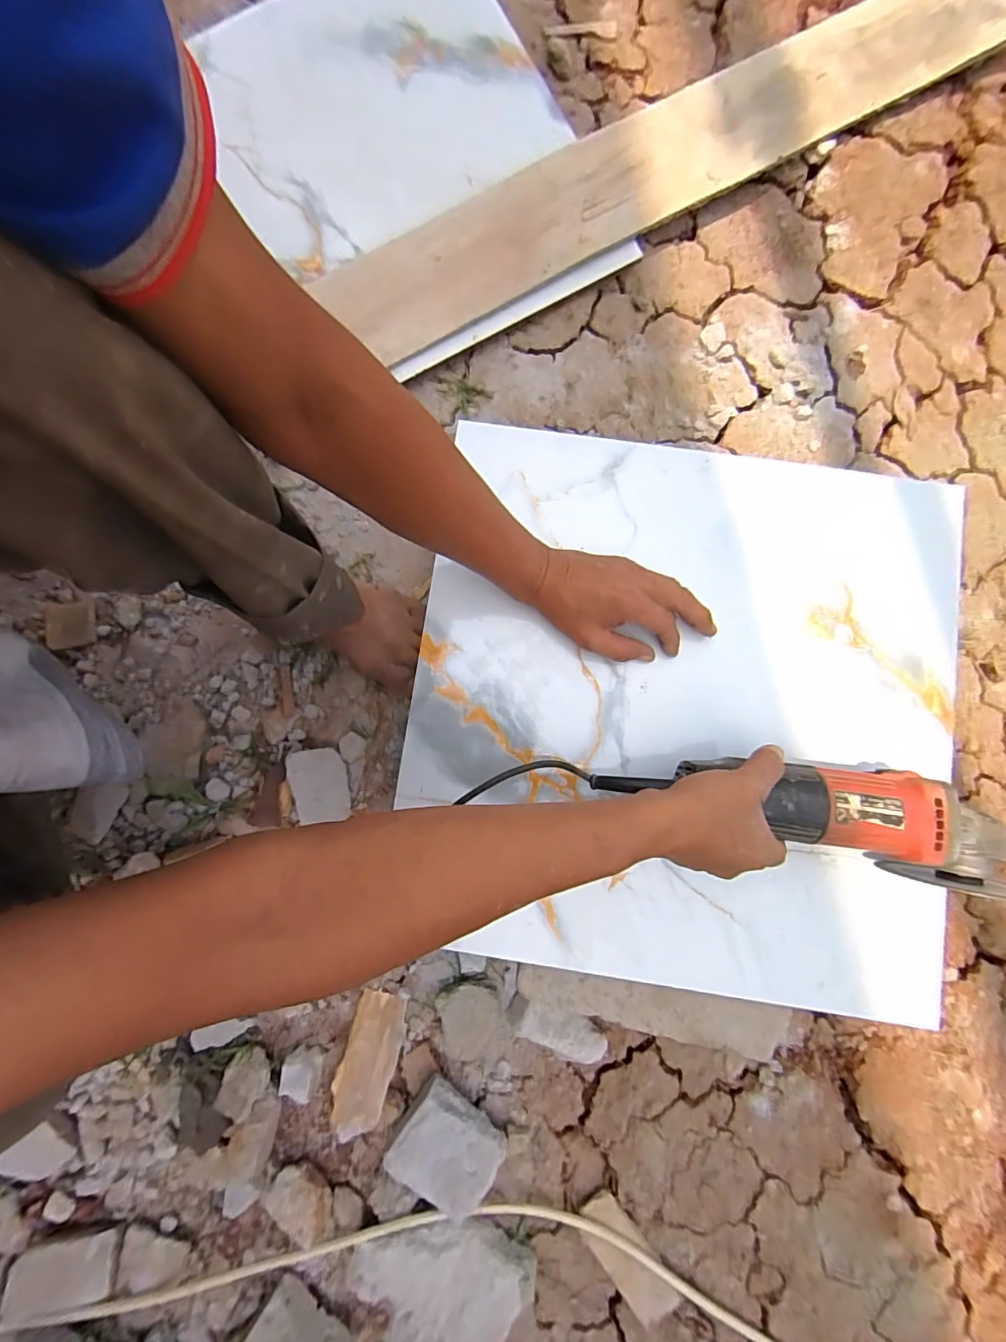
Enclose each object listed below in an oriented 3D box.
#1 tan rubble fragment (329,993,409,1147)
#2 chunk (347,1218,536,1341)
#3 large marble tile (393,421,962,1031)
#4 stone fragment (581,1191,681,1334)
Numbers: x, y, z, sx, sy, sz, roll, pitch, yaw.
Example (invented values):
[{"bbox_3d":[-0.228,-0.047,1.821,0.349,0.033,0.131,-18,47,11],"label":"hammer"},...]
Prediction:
[{"bbox_3d":[-0.147,0.427,0.547,0.058,0.018,0.133,13,64,3],"label":"tan rubble fragment"},{"bbox_3d":[-0.056,0.649,0.511,0.177,0.045,0.164,0,86,2],"label":"chunk"},{"bbox_3d":[0.165,0.030,0.469,0.488,0.019,0.489,8,83,2],"label":"large marble tile"},{"bbox_3d":[0.126,0.609,0.518,0.049,0.011,0.119,-41,86,-1],"label":"stone fragment"}]

